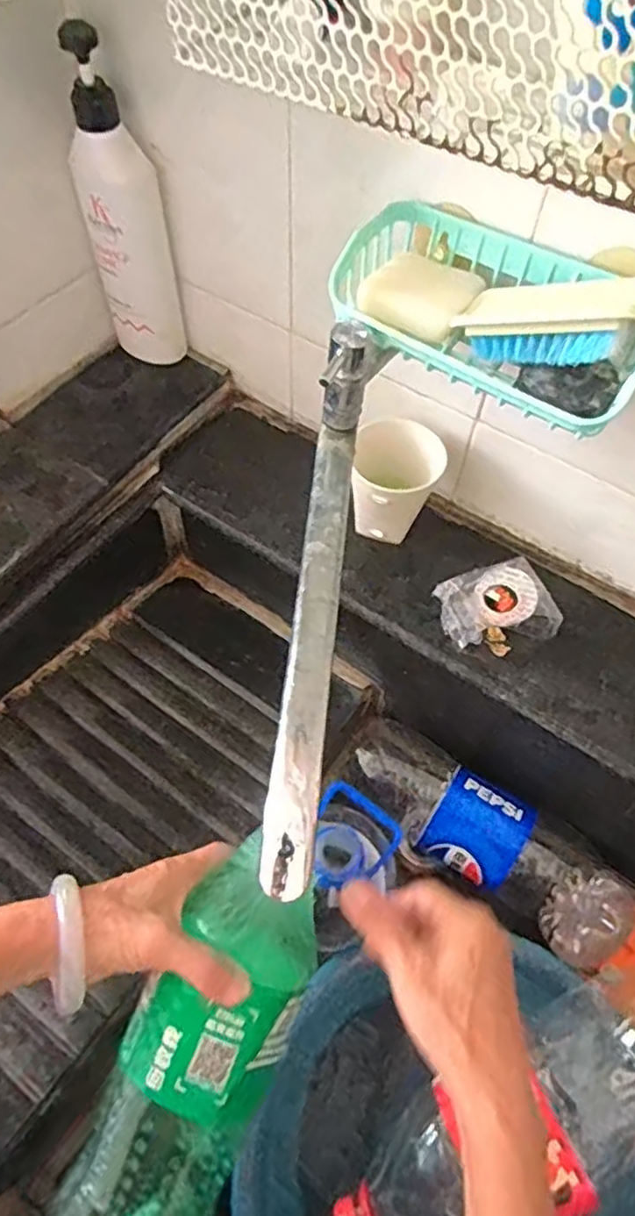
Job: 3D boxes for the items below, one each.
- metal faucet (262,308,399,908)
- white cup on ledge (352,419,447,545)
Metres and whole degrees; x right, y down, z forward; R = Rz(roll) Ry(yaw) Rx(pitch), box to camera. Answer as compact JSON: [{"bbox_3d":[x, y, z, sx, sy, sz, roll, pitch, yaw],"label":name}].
[{"bbox_3d":[0.003,-0.026,0.393,0.032,0.088,0.344,7,59,3],"label":"metal faucet"},{"bbox_3d":[0.068,-0.107,0.613,0.080,0.096,0.074,1,59,-1],"label":"white cup on ledge"}]

